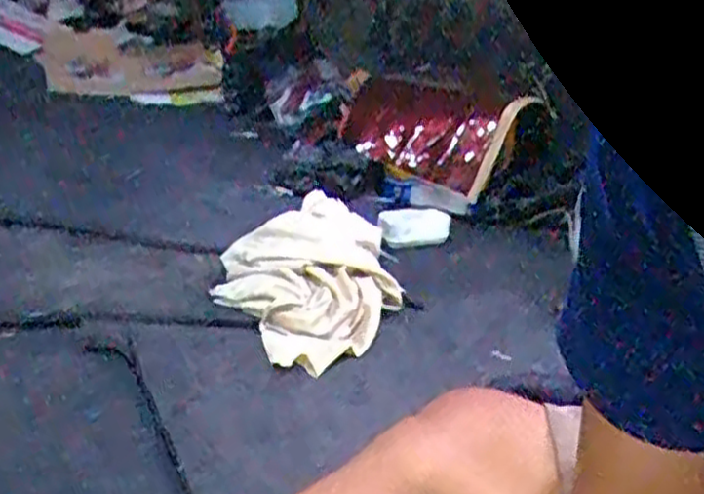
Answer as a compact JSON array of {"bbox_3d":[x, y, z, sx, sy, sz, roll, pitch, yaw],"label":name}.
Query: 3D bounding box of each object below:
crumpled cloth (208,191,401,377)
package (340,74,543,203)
[{"bbox_3d":[-0.047,0.042,1.040,0.229,0.043,0.272,42,50,21],"label":"crumpled cloth"},{"bbox_3d":[0.151,-0.245,1.466,0.306,0.214,0.031,24,-3,3],"label":"package"}]

